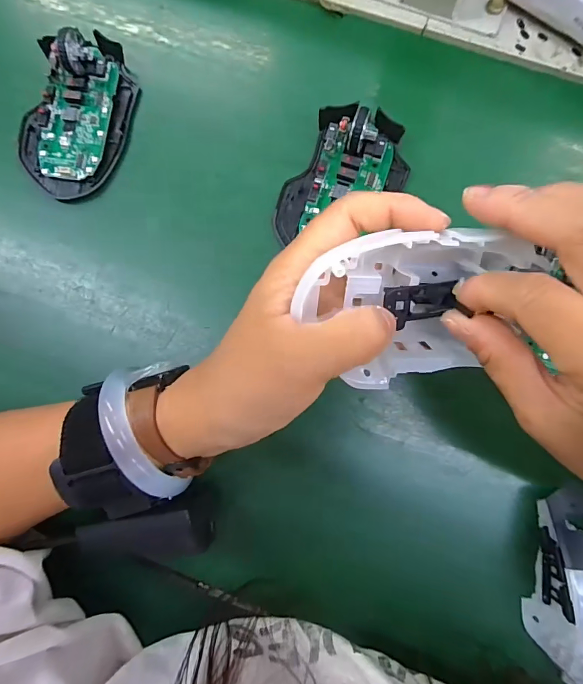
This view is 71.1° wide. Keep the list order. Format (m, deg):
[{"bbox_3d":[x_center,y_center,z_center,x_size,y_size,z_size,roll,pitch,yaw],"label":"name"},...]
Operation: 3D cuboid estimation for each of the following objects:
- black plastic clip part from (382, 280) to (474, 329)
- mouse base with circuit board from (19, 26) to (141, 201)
[{"bbox_3d":[0.055,-0.016,0.175,0.029,0.010,0.016,-8,83,0],"label":"black plastic clip part"},{"bbox_3d":[-0.148,-0.157,0.276,0.069,0.031,0.111,16,89,8],"label":"mouse base with circuit board"}]

